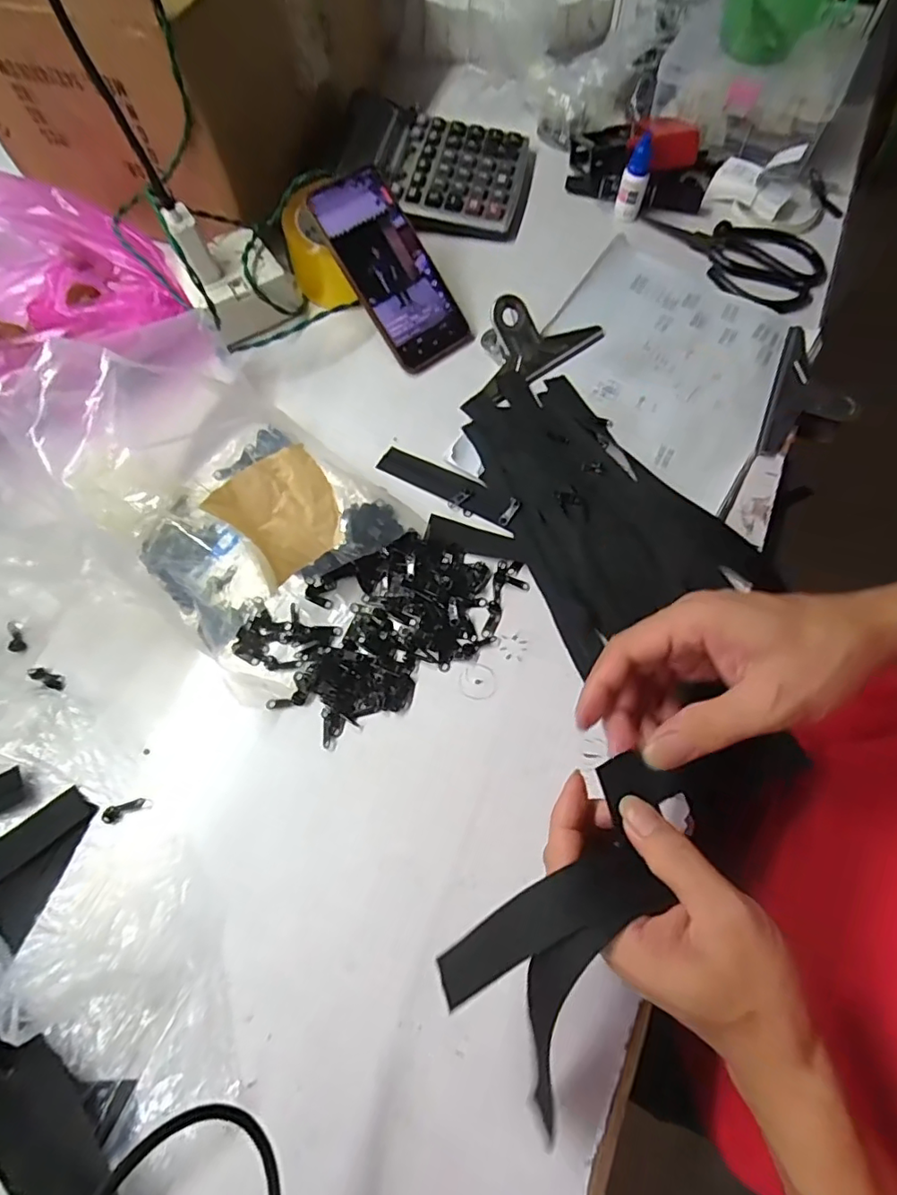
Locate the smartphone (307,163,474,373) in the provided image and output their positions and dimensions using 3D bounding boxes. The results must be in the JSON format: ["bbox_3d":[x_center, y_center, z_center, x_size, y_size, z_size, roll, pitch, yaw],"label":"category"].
[{"bbox_3d":[-0.049,-0.286,0.496,0.074,0.012,0.164,-37,104,-13],"label":"smartphone"}]

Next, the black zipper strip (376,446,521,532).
[{"bbox_3d":[-0.001,-0.091,0.463,0.124,0.008,0.028,29,77,18],"label":"black zipper strip"}]

